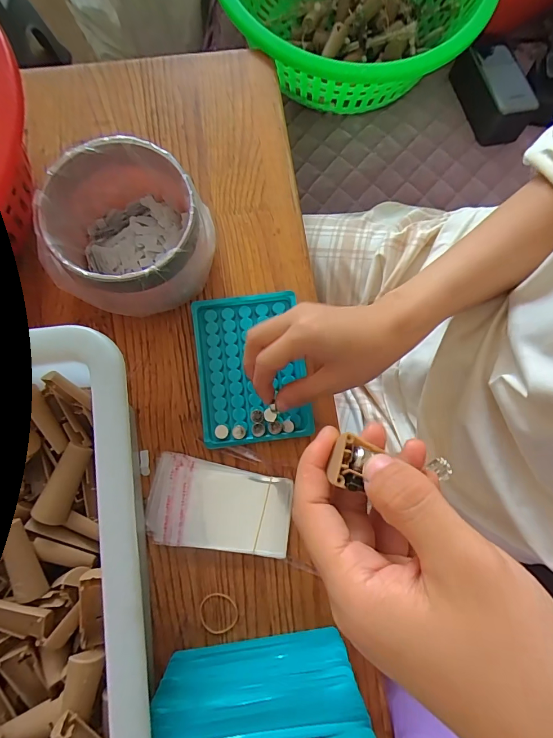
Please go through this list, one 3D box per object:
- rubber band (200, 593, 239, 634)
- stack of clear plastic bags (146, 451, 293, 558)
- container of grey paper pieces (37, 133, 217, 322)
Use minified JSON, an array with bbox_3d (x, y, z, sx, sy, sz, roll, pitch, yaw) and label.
[{"bbox_3d":[-0.046,0.198,0.308,0.031,0.004,0.029,0,79,-1],"label":"rubber band"},{"bbox_3d":[-0.047,0.114,0.321,0.117,0.007,0.069,7,79,0],"label":"stack of clear plastic bags"},{"bbox_3d":[-0.116,-0.110,0.319,0.112,0.086,0.111,0,79,-1],"label":"container of grey paper pieces"}]

